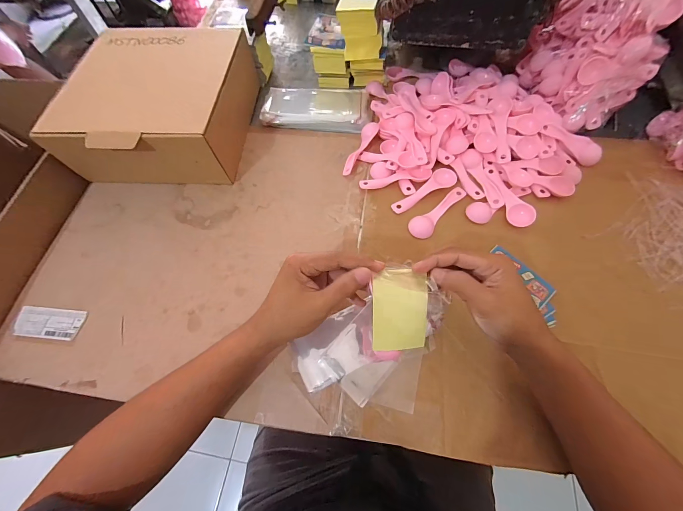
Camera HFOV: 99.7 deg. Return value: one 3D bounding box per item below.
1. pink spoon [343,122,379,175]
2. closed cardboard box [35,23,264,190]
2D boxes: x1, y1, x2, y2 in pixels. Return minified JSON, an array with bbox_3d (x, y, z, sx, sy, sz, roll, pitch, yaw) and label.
[{"bbox_3d":[0.028,-0.180,0.480,0.026,0.013,0.109,28,69,14],"label":"pink spoon"},{"bbox_3d":[-0.297,-0.255,0.485,0.253,0.109,0.277,3,65,4],"label":"closed cardboard box"}]

